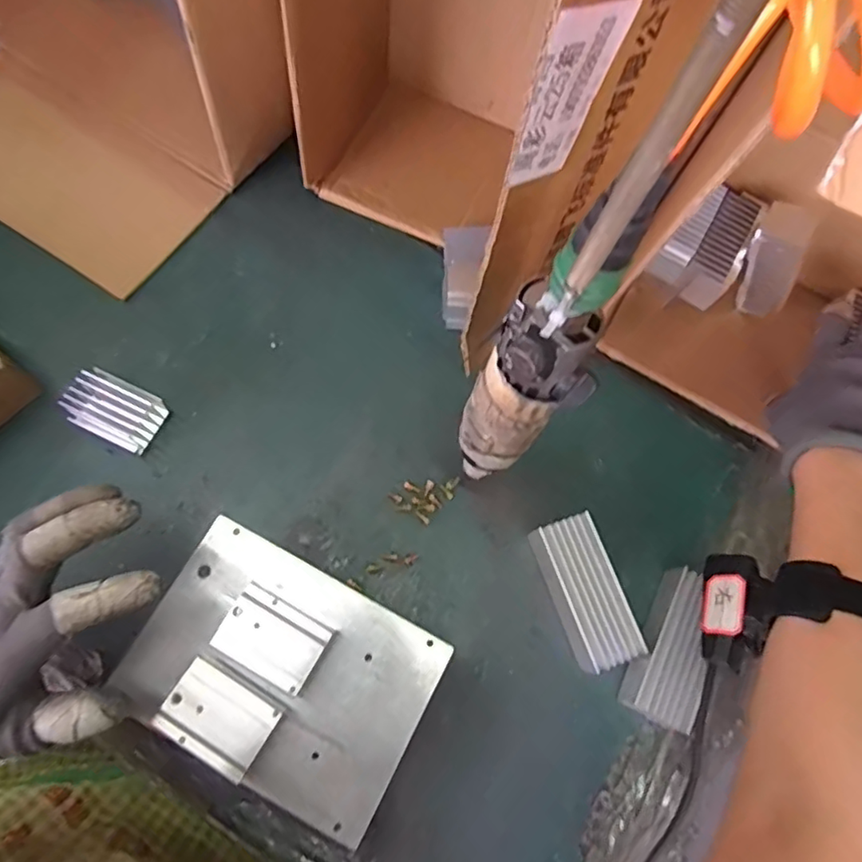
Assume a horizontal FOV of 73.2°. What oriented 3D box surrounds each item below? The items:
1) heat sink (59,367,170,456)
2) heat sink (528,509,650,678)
[{"bbox_3d":[-0.224,-0.015,0.414,0.051,0.040,0.042,26,71,3],"label":"heat sink"},{"bbox_3d":[0.106,0.112,0.407,0.044,0.033,0.099,-18,75,-12],"label":"heat sink"}]

